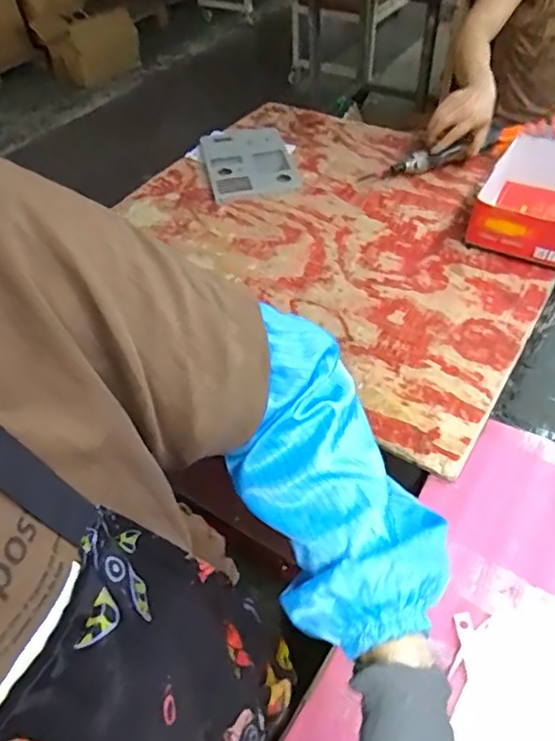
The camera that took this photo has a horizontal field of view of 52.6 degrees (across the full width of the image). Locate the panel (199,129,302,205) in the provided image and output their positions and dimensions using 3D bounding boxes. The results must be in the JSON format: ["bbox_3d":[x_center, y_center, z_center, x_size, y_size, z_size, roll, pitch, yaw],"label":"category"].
[{"bbox_3d":[-0.064,-0.454,1.213,0.182,0.027,0.284,-10,47,-6],"label":"panel"}]

